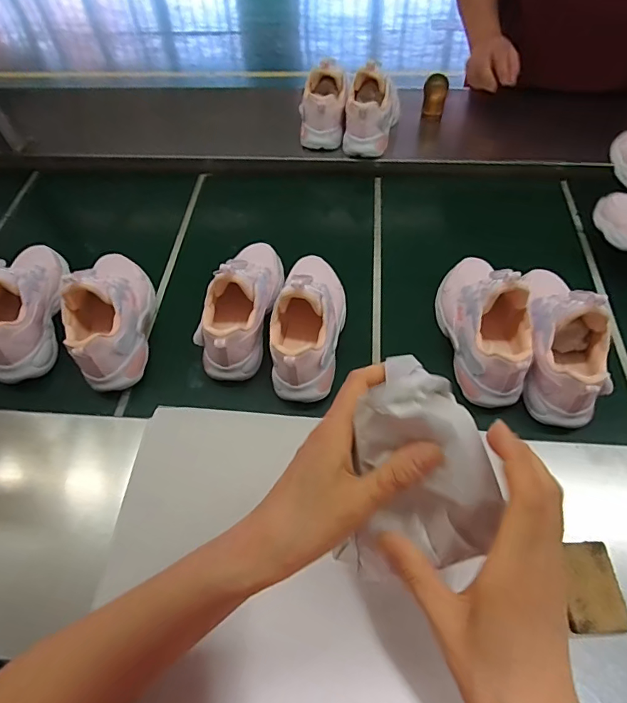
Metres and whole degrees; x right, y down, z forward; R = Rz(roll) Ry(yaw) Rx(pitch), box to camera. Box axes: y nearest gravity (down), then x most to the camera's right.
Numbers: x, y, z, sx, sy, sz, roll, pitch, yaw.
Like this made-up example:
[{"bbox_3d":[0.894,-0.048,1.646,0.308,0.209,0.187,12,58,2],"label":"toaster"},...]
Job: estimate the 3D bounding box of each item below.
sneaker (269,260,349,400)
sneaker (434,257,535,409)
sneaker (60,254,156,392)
[{"bbox_3d":[-0.003,-0.058,0.562,0.082,0.103,0.202,8,57,3],"label":"sneaker"},{"bbox_3d":[0.210,-0.050,0.546,0.071,0.121,0.200,-6,57,-6],"label":"sneaker"},{"bbox_3d":[-0.270,-0.066,0.589,0.099,0.102,0.216,-3,57,-4],"label":"sneaker"}]

